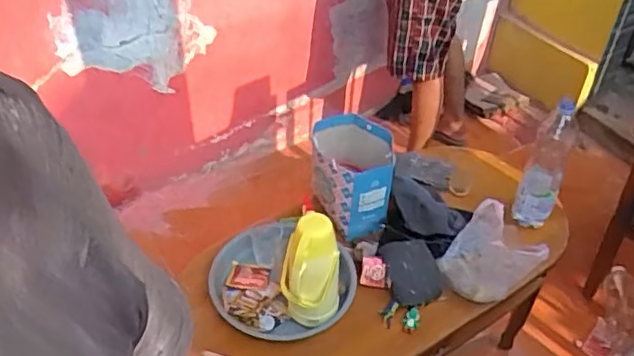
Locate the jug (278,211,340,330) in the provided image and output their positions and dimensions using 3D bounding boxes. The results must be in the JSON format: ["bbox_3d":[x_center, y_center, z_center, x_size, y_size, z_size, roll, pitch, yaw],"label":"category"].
[{"bbox_3d":[-0.012,0.174,1.167,0.106,0.242,0.100,7,43,7],"label":"jug"}]

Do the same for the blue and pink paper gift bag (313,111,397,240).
[{"bbox_3d":[0.071,0.002,1.401,0.183,0.244,0.174,-6,31,-12],"label":"blue and pink paper gift bag"}]

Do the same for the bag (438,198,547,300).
[{"bbox_3d":[0.355,0.160,1.312,0.176,0.100,0.177,-22,47,-23],"label":"bag"}]

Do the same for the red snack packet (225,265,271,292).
[{"bbox_3d":[-0.143,0.206,1.309,0.081,0.010,0.071,8,43,7],"label":"red snack packet"}]

